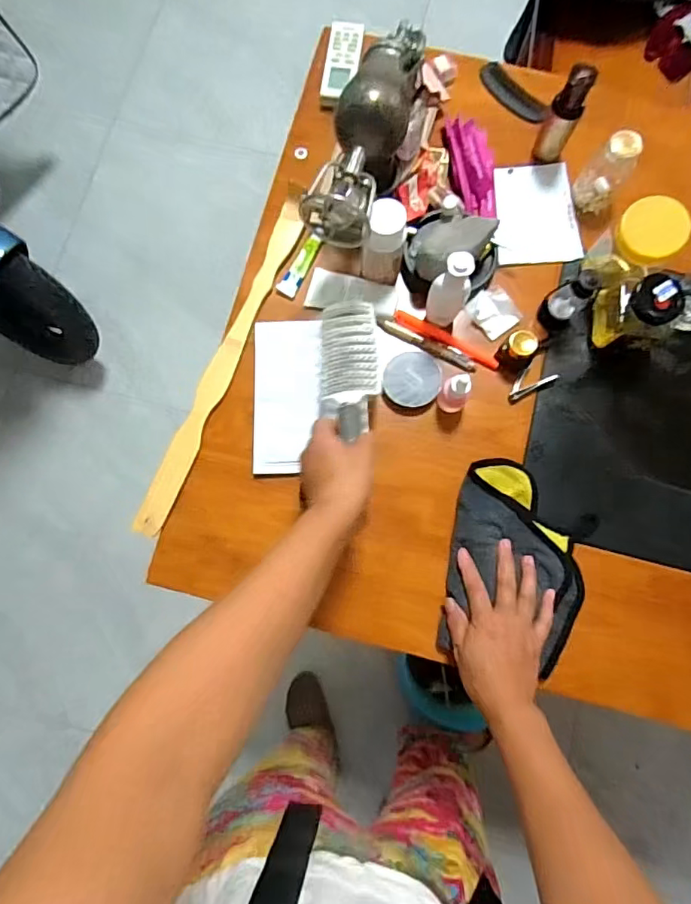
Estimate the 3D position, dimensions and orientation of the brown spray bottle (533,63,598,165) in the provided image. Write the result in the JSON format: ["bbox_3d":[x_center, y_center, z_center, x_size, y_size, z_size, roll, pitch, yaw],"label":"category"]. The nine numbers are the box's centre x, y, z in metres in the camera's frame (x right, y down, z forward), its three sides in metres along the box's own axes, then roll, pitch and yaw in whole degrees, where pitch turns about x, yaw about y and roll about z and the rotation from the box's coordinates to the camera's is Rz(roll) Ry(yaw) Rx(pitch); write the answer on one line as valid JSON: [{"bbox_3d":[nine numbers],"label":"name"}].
[{"bbox_3d":[0.270,-0.414,0.653,0.044,0.122,0.039,24,81,4],"label":"brown spray bottle"}]

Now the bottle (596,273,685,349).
[{"bbox_3d":[0.336,-0.169,0.614,0.059,0.102,0.083,3,80,0],"label":"bottle"}]

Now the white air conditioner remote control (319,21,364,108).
[{"bbox_3d":[-0.005,-0.531,0.719,0.046,0.019,0.120,8,80,1],"label":"white air conditioner remote control"}]

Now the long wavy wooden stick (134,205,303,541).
[{"bbox_3d":[-0.149,-0.112,0.645,0.037,0.008,0.448,22,81,4],"label":"long wavy wooden stick"}]

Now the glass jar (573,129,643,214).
[{"bbox_3d":[0.324,-0.345,0.654,0.054,0.104,0.051,0,80,0],"label":"glass jar"}]

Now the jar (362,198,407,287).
[{"bbox_3d":[0.045,-0.238,0.612,0.044,0.113,0.045,0,80,0],"label":"jar"}]

